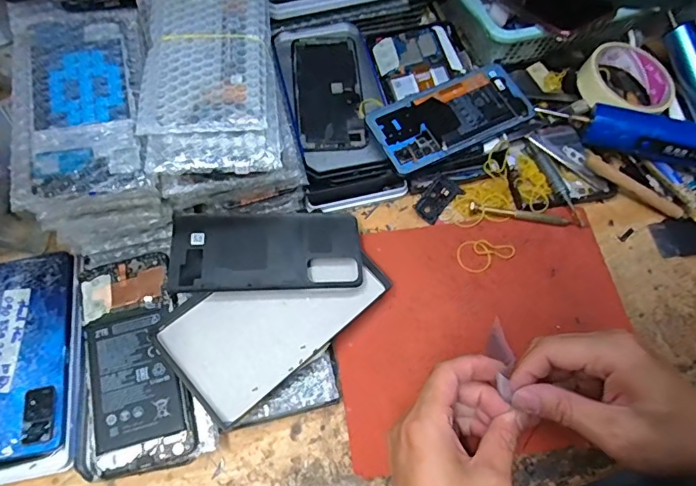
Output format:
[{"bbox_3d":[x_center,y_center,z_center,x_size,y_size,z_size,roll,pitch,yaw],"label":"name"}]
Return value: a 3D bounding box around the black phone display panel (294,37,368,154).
[{"bbox_3d":[-0.019,-0.152,0.475,0.063,0.009,0.137,-6,66,-3],"label":"black phone display panel"}]

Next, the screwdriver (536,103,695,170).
[{"bbox_3d":[0.282,-0.103,0.456,0.189,0.048,0.049,19,71,17],"label":"screwdriver"}]

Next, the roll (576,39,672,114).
[{"bbox_3d":[0.283,-0.164,0.479,0.082,0.026,0.086,0,66,-1],"label":"roll"}]

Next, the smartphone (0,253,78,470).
[{"bbox_3d":[-0.264,0.089,0.384,0.090,0.014,0.163,-9,66,-5],"label":"smartphone"}]

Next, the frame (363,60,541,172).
[{"bbox_3d":[0.097,-0.122,0.454,0.153,0.009,0.071,-26,75,-11],"label":"frame"}]

